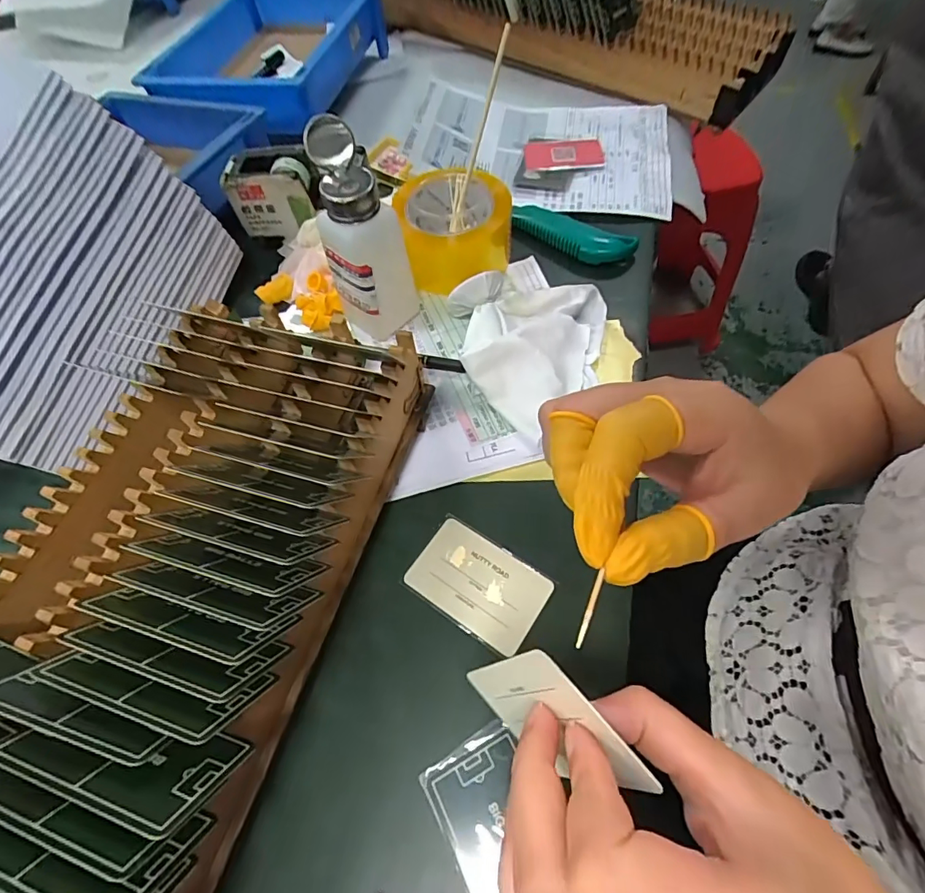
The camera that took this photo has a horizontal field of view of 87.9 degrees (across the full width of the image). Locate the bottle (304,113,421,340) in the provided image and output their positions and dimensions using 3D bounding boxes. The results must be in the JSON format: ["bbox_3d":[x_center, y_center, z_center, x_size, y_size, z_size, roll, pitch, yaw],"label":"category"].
[{"bbox_3d":[-0.081,-0.161,0.379,0.063,0.144,0.058,33,68,21],"label":"bottle"}]

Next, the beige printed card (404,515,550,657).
[{"bbox_3d":[0.010,0.089,0.312,0.084,0.004,0.054,30,67,19],"label":"beige printed card"}]

